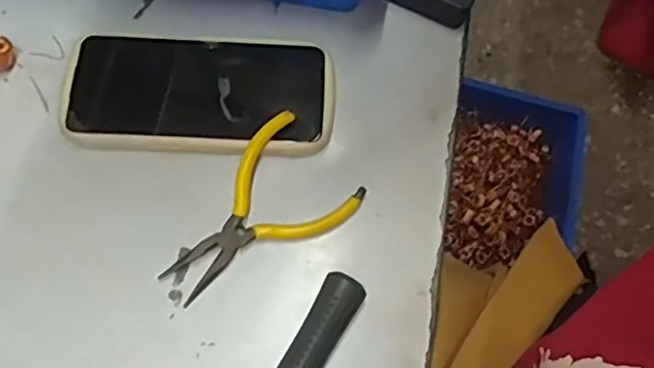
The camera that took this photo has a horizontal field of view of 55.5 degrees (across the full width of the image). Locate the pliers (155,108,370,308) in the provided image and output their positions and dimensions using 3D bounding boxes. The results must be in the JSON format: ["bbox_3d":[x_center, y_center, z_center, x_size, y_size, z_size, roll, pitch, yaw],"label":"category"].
[{"bbox_3d":[-0.043,0.018,0.364,0.116,0.018,0.072,-39,74,-15],"label":"pliers"}]

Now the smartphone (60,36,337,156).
[{"bbox_3d":[-0.080,-0.058,0.396,0.167,0.013,0.077,0,68,-1],"label":"smartphone"}]

